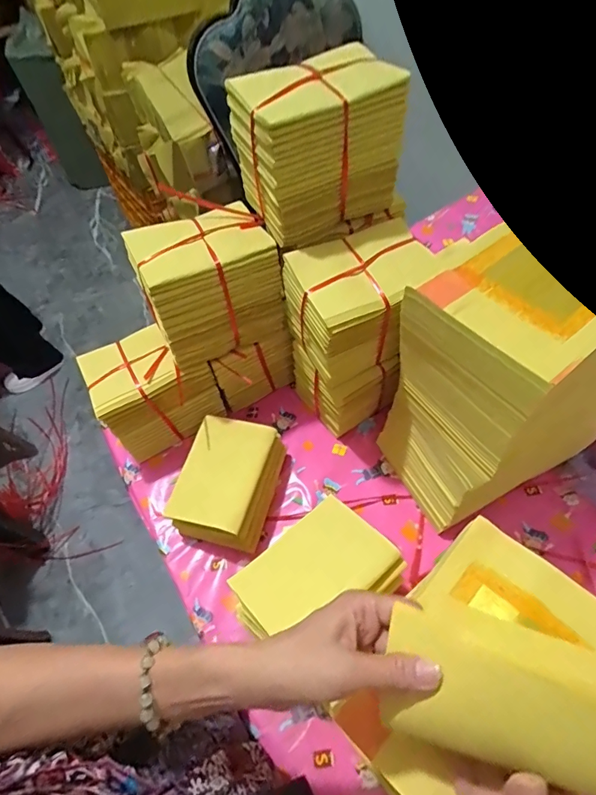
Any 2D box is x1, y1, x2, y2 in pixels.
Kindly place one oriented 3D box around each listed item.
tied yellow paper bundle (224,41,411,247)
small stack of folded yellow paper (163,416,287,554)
[{"bbox_3d":[0.020,-0.295,0.520,0.157,0.149,0.114,-24,60,-14],"label":"tied yellow paper bundle"},{"bbox_3d":[-0.099,0.116,0.645,0.145,0.074,0.172,16,59,11],"label":"small stack of folded yellow paper"}]

